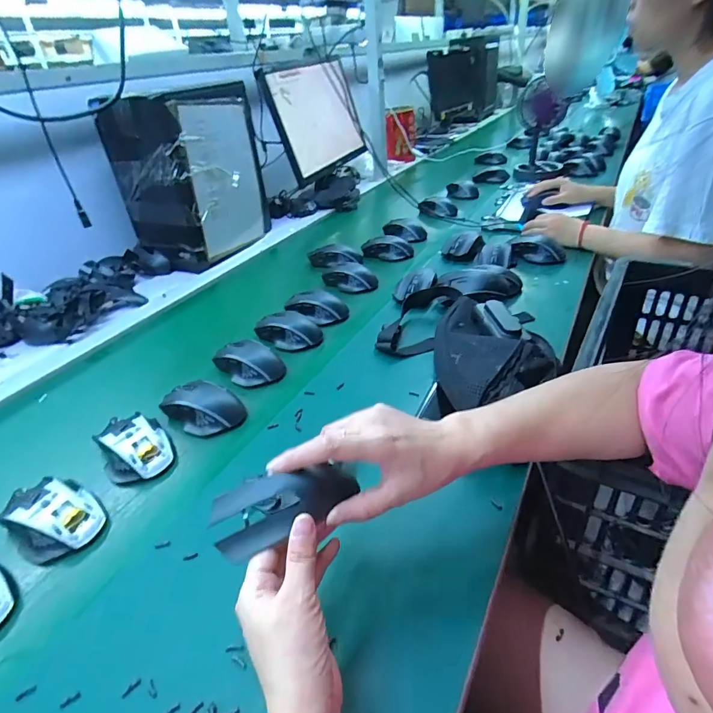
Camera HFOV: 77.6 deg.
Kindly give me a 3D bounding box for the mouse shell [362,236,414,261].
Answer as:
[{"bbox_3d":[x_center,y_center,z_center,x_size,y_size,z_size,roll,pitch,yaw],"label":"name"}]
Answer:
[{"bbox_3d":[0.067,-0.230,0.950,0.110,0.028,0.063,-4,34,3],"label":"mouse shell"}]

